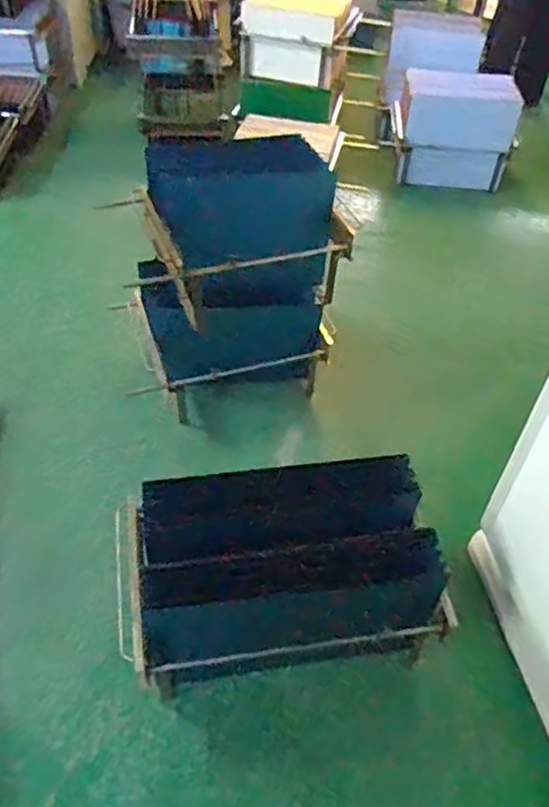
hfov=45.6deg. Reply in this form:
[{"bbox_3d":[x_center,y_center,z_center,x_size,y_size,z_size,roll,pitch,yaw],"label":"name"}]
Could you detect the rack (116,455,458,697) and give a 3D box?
[{"bbox_3d":[0.009,0.365,1.462,0.686,0.278,0.390,-5,46,-7],"label":"rack"}]

